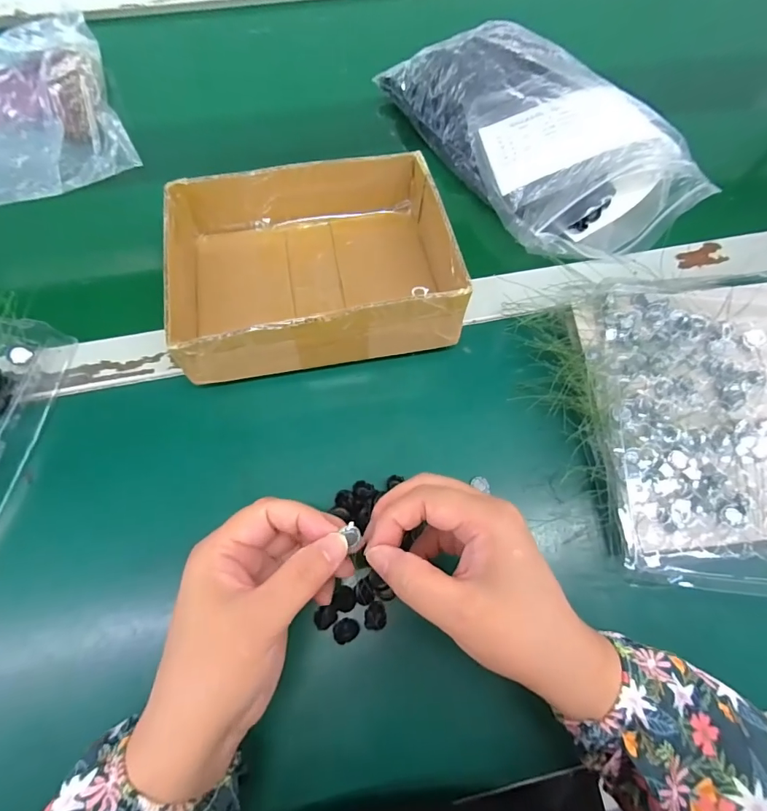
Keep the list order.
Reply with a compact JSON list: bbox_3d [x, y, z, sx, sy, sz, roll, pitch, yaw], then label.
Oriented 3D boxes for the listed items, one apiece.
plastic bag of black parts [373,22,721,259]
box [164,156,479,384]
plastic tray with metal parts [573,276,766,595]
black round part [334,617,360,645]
[{"bbox_3d":[0.141,-0.253,0.398,0.168,0.058,0.270,-27,72,-11],"label":"plastic bag of black parts"},{"bbox_3d":[-0.054,-0.111,0.340,0.205,0.064,0.164,-11,70,-6],"label":"box"},{"bbox_3d":[0.254,0.011,0.308,0.204,0.025,0.223,1,69,-1],"label":"plastic tray with metal parts"},{"bbox_3d":[-0.023,0.142,0.278,0.016,0.005,0.014,-25,72,-11],"label":"black round part"}]

